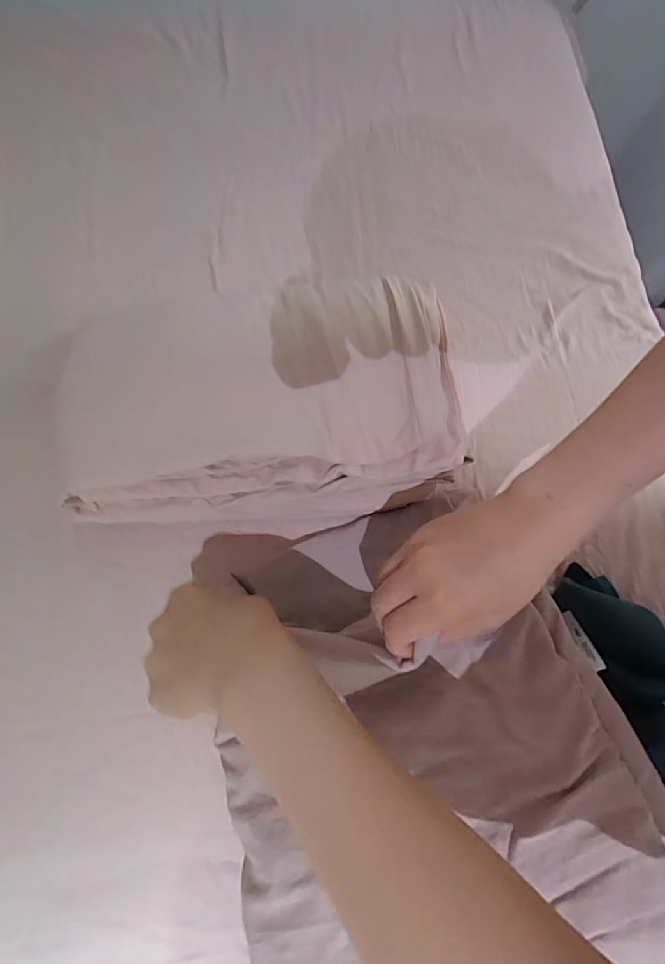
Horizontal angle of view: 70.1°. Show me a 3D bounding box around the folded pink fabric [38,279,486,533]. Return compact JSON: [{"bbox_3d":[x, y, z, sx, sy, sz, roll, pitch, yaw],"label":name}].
[{"bbox_3d":[-0.061,-0.075,0.448,0.337,0.114,0.214,-9,75,-6],"label":"folded pink fabric"}]

